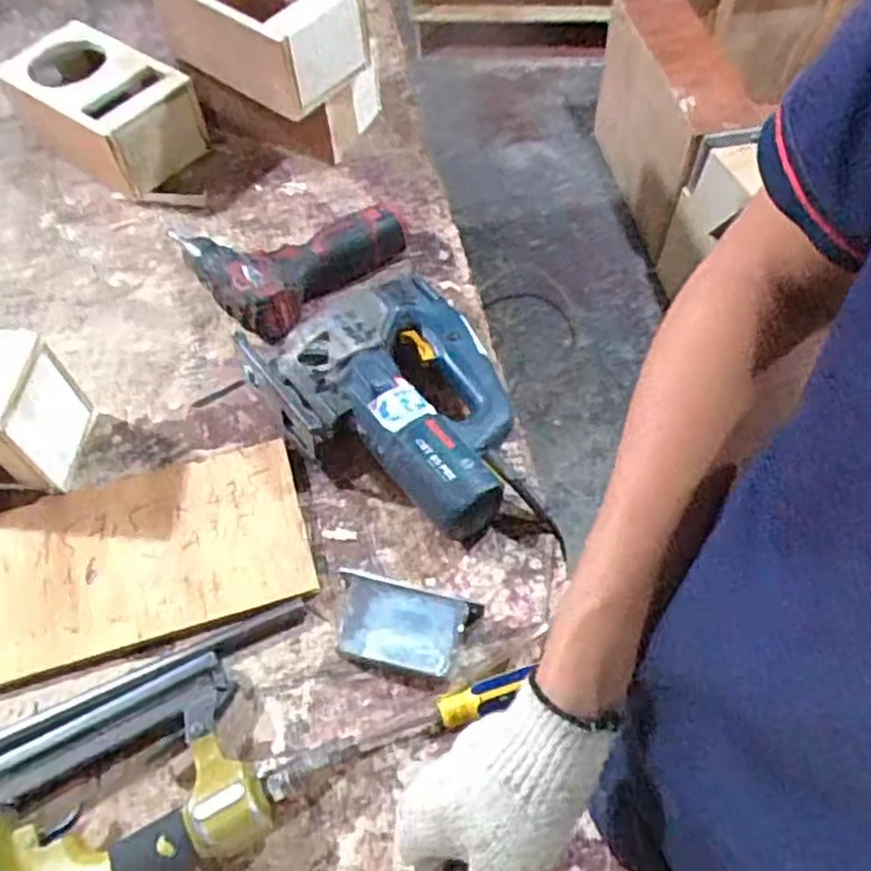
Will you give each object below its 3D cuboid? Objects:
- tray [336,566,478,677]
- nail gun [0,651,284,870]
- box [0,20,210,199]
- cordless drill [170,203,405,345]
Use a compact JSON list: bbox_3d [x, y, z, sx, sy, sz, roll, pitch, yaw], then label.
[{"bbox_3d":[-0.029,0.146,0.580,0.106,0.032,0.061,11,60,9],"label":"tray"},{"bbox_3d":[-0.222,0.245,0.504,0.199,0.054,0.155,-29,62,-15],"label":"nail gun"},{"bbox_3d":[-0.378,-0.368,0.861,0.214,0.096,0.137,36,67,21],"label":"box"},{"bbox_3d":[-0.158,-0.203,0.764,0.189,0.048,0.186,-40,66,-20],"label":"cordless drill"}]

